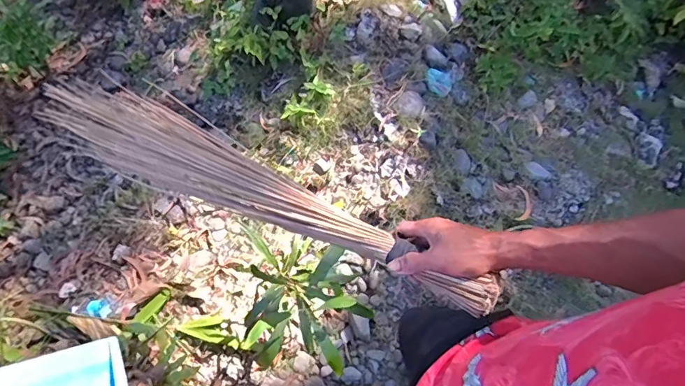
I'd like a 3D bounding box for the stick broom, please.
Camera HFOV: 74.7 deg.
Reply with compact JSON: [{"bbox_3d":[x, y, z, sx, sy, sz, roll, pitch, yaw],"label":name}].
[{"bbox_3d":[-0.152,-0.017,0.668,0.712,0.069,0.098,23,66,18],"label":"stick broom"}]

